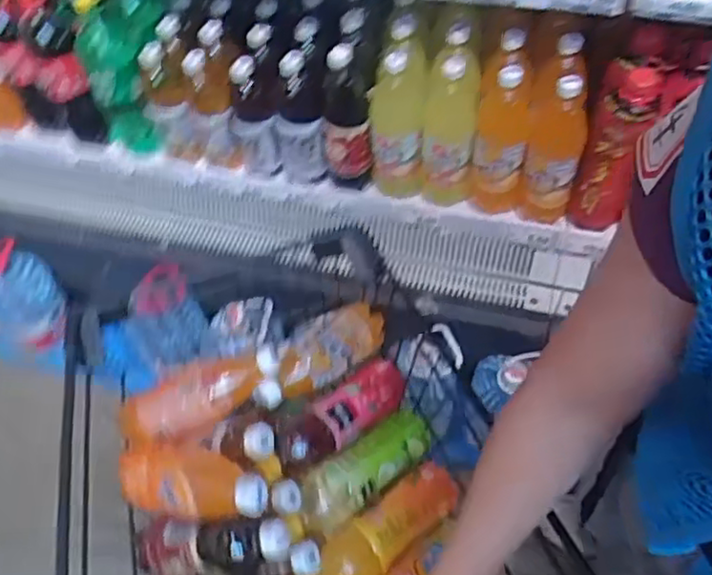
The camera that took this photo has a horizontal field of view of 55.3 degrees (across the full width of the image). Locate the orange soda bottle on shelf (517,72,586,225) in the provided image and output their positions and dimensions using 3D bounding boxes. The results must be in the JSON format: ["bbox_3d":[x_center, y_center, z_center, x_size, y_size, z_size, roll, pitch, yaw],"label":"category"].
[{"bbox_3d":[0.327,-0.223,1.130,0.092,0.290,0.088,13,58,13],"label":"orange soda bottle on shelf"}]

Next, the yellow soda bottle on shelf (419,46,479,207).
[{"bbox_3d":[0.157,-0.263,1.141,0.086,0.295,0.113,4,56,8],"label":"yellow soda bottle on shelf"}]

